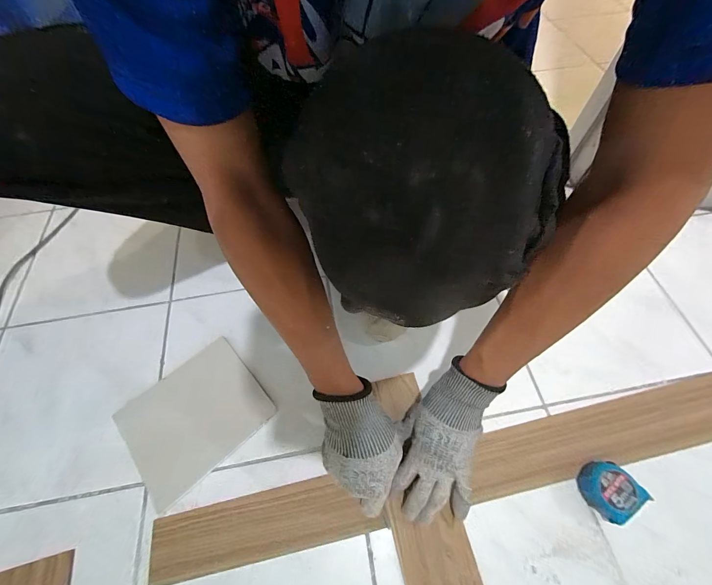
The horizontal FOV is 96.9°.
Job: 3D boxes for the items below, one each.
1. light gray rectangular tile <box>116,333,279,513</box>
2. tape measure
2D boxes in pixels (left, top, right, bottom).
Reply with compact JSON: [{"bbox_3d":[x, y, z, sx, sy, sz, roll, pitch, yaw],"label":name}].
[{"bbox_3d":[-0.252,0.190,0.495,0.196,0.010,0.170,-38,67,-18],"label":"light gray rectangular tile"},{"bbox_3d":[0.337,0.262,0.423,0.059,0.035,0.061,-35,66,-16],"label":"tape measure"}]

